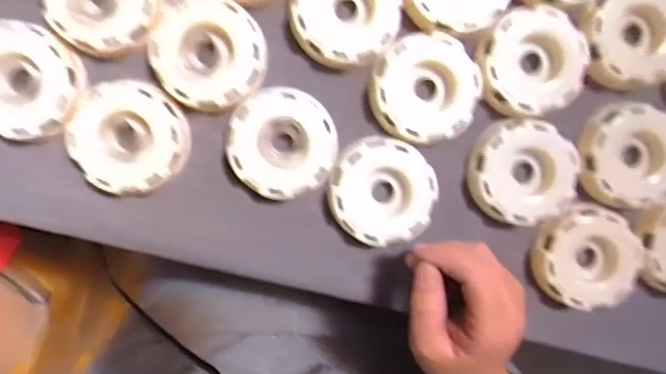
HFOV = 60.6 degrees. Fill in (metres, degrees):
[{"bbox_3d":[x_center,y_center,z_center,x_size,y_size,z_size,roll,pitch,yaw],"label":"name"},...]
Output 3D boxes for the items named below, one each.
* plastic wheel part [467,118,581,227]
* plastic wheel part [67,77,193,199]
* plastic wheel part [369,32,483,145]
[{"bbox_3d":[0.122,-0.008,0.366,0.067,0.022,0.063,0,96,-4],"label":"plastic wheel part"},{"bbox_3d":[-0.121,-0.030,0.347,0.063,0.029,0.065,0,96,-4],"label":"plastic wheel part"},{"bbox_3d":[0.057,-0.061,0.353,0.065,0.016,0.065,6,96,-4],"label":"plastic wheel part"}]

